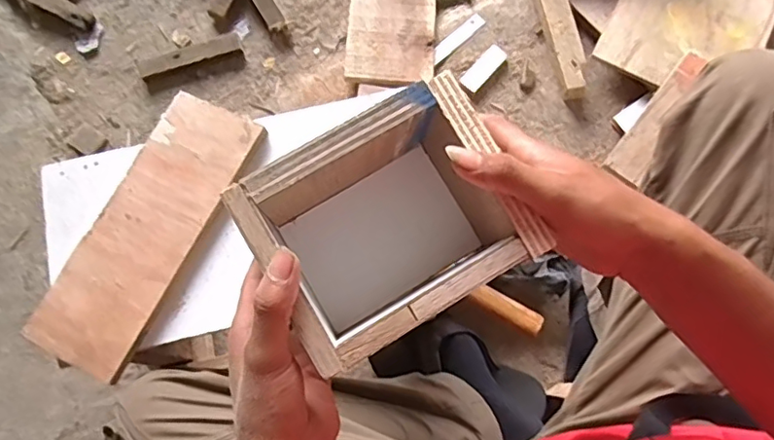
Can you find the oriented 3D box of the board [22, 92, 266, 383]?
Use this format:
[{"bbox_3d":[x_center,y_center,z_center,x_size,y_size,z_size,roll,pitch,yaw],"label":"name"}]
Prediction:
[{"bbox_3d":[-0.245,0.006,0.582,0.108,0.008,0.292,27,78,6],"label":"board"}]

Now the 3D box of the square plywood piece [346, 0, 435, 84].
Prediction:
[{"bbox_3d":[0.008,-0.320,0.936,0.139,0.011,0.209,3,70,-3],"label":"square plywood piece"}]

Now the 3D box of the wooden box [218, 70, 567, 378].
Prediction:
[{"bbox_3d":[-0.001,0.006,0.373,0.151,0.103,0.129,-30,79,-7],"label":"wooden box"}]

